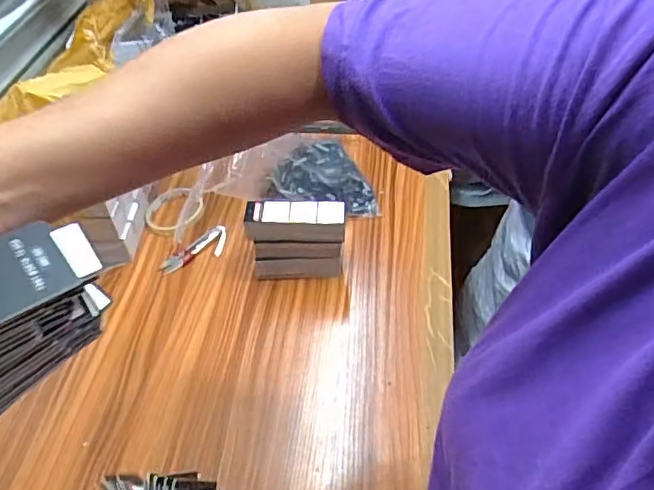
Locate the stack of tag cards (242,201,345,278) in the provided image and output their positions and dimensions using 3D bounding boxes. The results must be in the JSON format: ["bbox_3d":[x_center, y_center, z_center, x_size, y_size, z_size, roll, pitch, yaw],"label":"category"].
[{"bbox_3d":[-0.036,-0.003,0.729,0.119,0.113,0.041,-2,45,2],"label":"stack of tag cards"}]

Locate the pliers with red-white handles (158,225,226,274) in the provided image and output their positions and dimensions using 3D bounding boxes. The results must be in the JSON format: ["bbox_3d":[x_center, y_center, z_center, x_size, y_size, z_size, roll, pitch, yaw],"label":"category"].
[{"bbox_3d":[-0.179,0.010,0.787,0.104,0.012,0.039,-34,52,-26],"label":"pliers with red-white handles"}]

